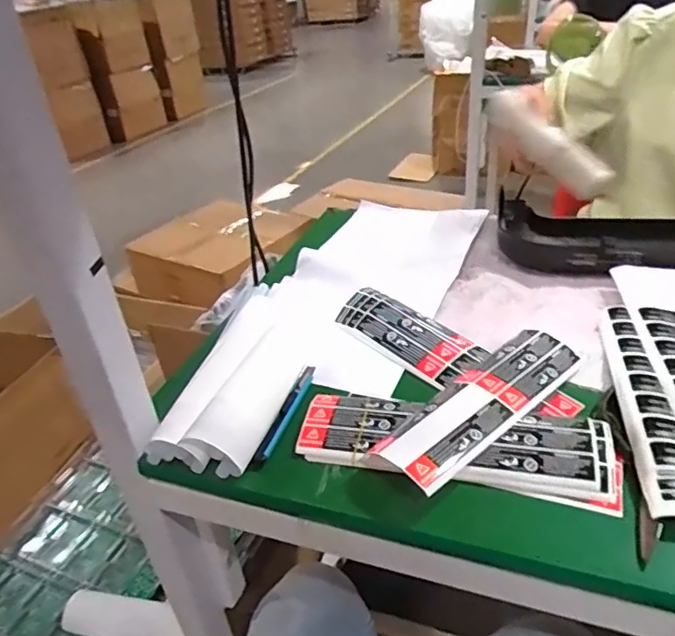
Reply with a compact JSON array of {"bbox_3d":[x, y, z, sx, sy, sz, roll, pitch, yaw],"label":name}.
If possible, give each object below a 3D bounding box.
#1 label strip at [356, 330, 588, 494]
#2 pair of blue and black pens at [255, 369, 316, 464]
[{"bbox_3d":[0.133,0.077,0.513,0.240,0.029,0.075,-28,40,-35],"label":"label strip"},{"bbox_3d":[-0.046,0.088,0.547,0.014,0.008,0.137,5,33,18],"label":"pair of blue and black pens"}]

